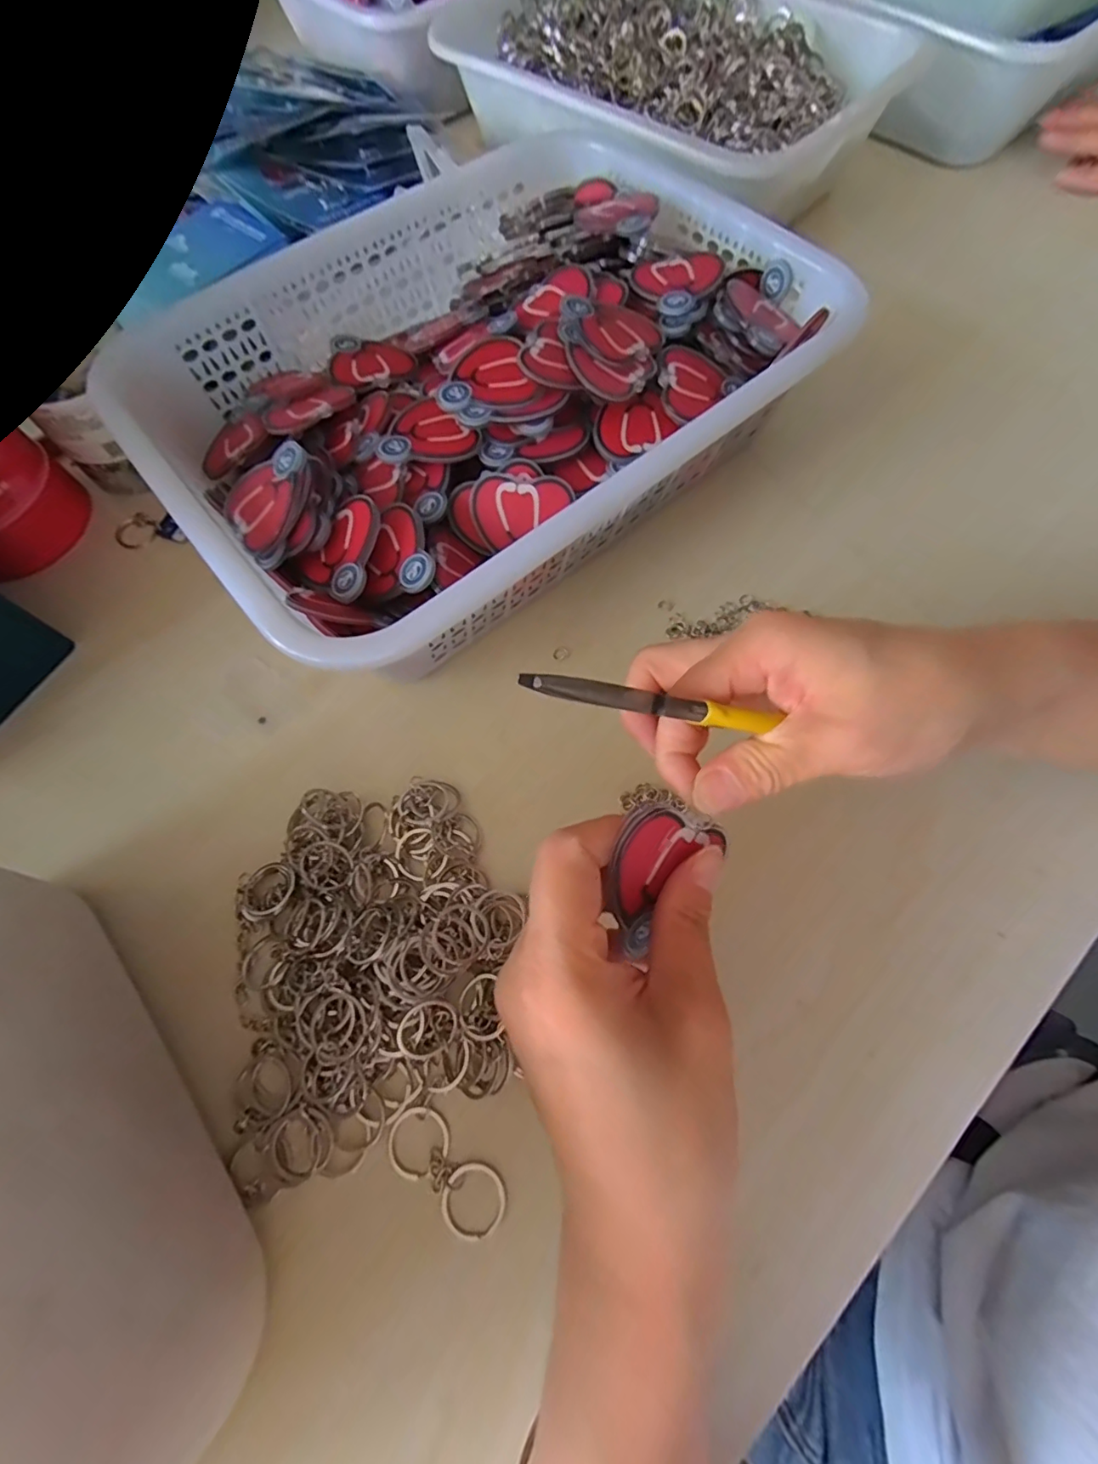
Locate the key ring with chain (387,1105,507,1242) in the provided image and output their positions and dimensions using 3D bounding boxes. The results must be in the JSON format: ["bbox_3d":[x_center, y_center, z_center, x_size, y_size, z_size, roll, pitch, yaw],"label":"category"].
[{"bbox_3d":[-0.041,0.174,0.215,0.053,0.004,0.024,36,74,14],"label":"key ring with chain"}]

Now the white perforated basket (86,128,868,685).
[{"bbox_3d":[-0.042,-0.201,0.321,0.351,0.077,0.287,-39,73,-13],"label":"white perforated basket"}]

